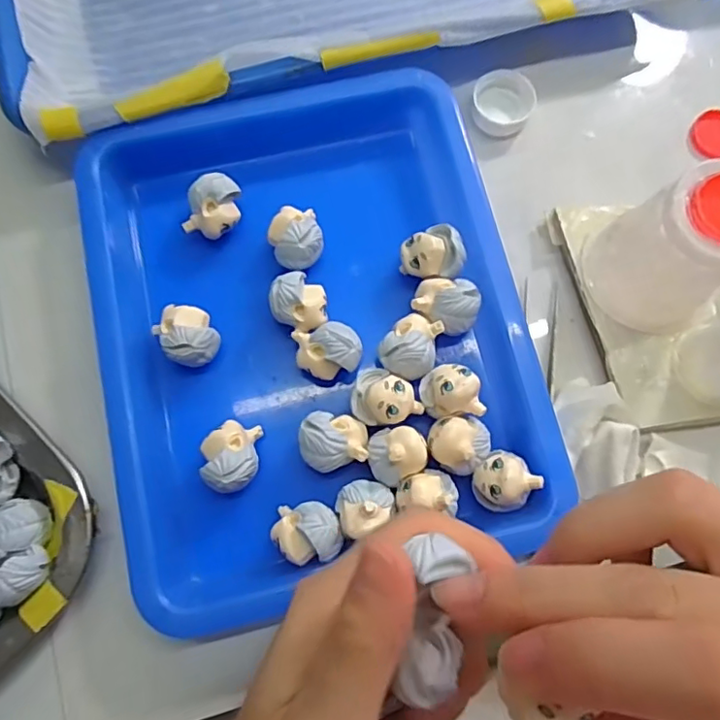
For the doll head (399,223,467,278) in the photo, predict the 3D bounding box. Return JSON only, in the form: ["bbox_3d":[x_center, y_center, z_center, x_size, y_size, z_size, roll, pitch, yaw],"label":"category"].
[{"bbox_3d":[0.032,-0.047,0.258,0.028,0.024,0.022,-6,77,-2],"label":"doll head"}]

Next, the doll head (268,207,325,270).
[{"bbox_3d":[-0.029,-0.055,0.257,0.023,0.024,0.028,-9,77,-2],"label":"doll head"}]

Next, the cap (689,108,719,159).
[{"bbox_3d":[0.181,-0.113,0.287,0.026,0.005,0.027,0,77,0],"label":"cap"}]

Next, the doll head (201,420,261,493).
[{"bbox_3d":[-0.053,0.040,0.234,0.022,0.022,0.028,-2,77,-1],"label":"doll head"}]

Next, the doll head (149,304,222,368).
[{"bbox_3d":[-0.074,-0.011,0.247,0.022,0.024,0.028,-29,79,-7],"label":"doll head"}]

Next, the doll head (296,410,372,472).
[{"bbox_3d":[-0.011,0.034,0.236,0.028,0.020,0.023,1,77,0],"label":"doll head"}]

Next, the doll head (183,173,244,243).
[{"bbox_3d":[-0.065,-0.068,0.260,0.020,0.025,0.026,19,78,4],"label":"doll head"}]

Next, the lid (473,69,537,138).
[{"bbox_3d":[0.070,-0.128,0.284,0.029,0.011,0.031,0,77,0],"label":"lid"}]

